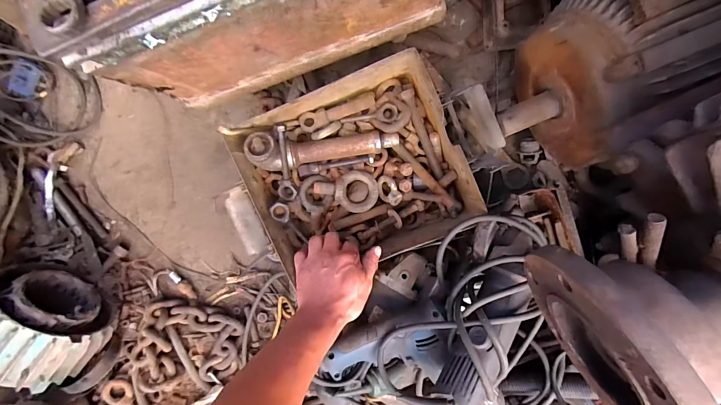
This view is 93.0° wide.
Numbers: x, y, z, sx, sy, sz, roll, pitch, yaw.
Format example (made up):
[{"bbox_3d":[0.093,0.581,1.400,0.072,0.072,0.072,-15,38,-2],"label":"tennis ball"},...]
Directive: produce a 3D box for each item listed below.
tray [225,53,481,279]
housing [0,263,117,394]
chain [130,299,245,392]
[{"bbox_3d":[-0.004,-0.044,0.535,0.309,0.100,0.258,-23,91,2],"label":"tray"},{"bbox_3d":[-0.538,0.199,0.550,0.201,0.233,0.119,37,92,0],"label":"housing"},{"bbox_3d":[-0.333,0.276,0.649,0.195,0.041,0.155,11,92,1],"label":"chain"}]

